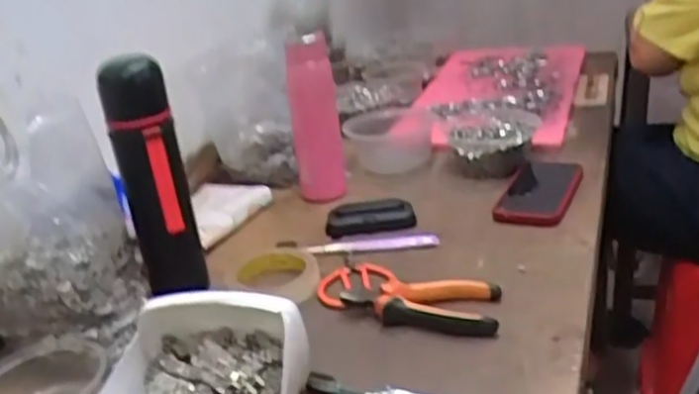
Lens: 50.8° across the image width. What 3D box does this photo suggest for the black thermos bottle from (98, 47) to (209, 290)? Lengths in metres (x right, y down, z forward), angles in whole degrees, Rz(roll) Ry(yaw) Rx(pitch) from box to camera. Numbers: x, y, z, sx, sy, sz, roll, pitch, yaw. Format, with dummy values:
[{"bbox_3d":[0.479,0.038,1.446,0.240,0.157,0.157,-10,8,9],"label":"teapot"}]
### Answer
[{"bbox_3d":[-0.197,-0.012,0.749,0.067,0.244,0.063,-12,26,-15],"label":"black thermos bottle"}]

